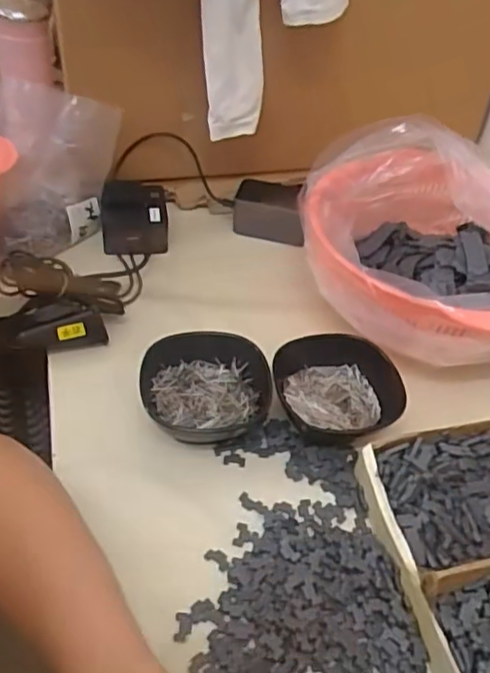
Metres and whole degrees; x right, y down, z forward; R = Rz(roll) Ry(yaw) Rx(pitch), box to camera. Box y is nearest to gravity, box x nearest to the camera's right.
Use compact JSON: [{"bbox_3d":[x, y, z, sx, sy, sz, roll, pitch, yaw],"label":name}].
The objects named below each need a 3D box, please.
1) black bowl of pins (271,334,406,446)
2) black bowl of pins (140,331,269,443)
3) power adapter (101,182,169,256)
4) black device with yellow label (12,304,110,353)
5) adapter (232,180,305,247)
[{"bbox_3d":[0.082,0.052,0.547,0.103,0.045,0.108,3,44,-3],"label":"black bowl of pins"},{"bbox_3d":[-0.034,0.051,0.537,0.108,0.047,0.103,3,44,-3],"label":"black bowl of pins"},{"bbox_3d":[-0.126,-0.138,0.711,0.072,0.051,0.082,-3,45,-9],"label":"power adapter"},{"bbox_3d":[-0.174,-0.005,0.582,0.081,0.045,0.024,-10,46,-16],"label":"black device with yellow label"},{"bbox_3d":[0.032,-0.149,0.742,0.088,0.052,0.042,14,44,7],"label":"adapter"}]

